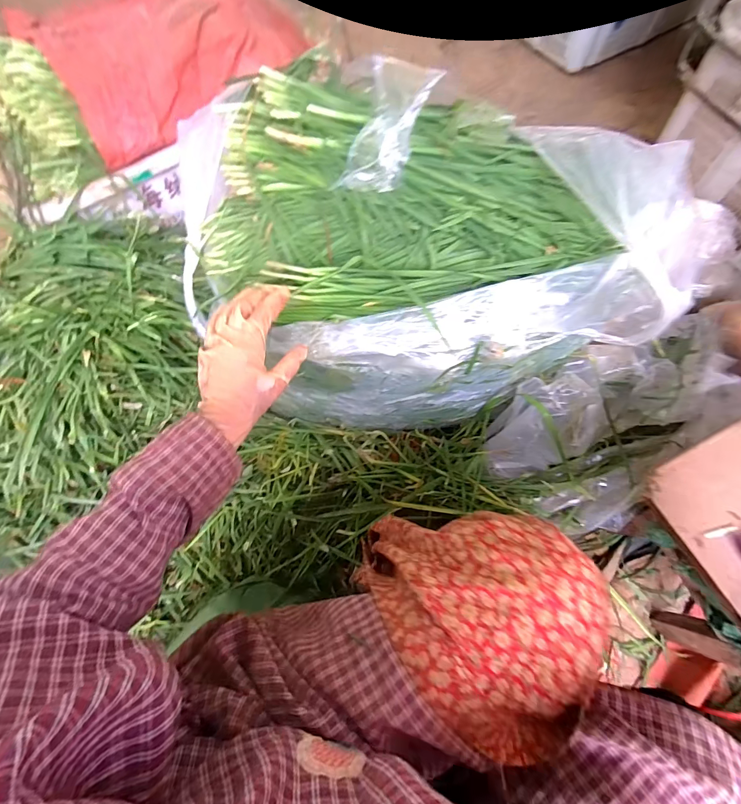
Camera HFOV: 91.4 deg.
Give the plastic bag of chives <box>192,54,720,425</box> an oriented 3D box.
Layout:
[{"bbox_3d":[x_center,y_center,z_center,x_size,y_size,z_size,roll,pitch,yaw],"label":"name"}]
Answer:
[{"bbox_3d":[0.063,-0.175,0.543,0.589,0.355,0.337,-8,70,-1],"label":"plastic bag of chives"}]

